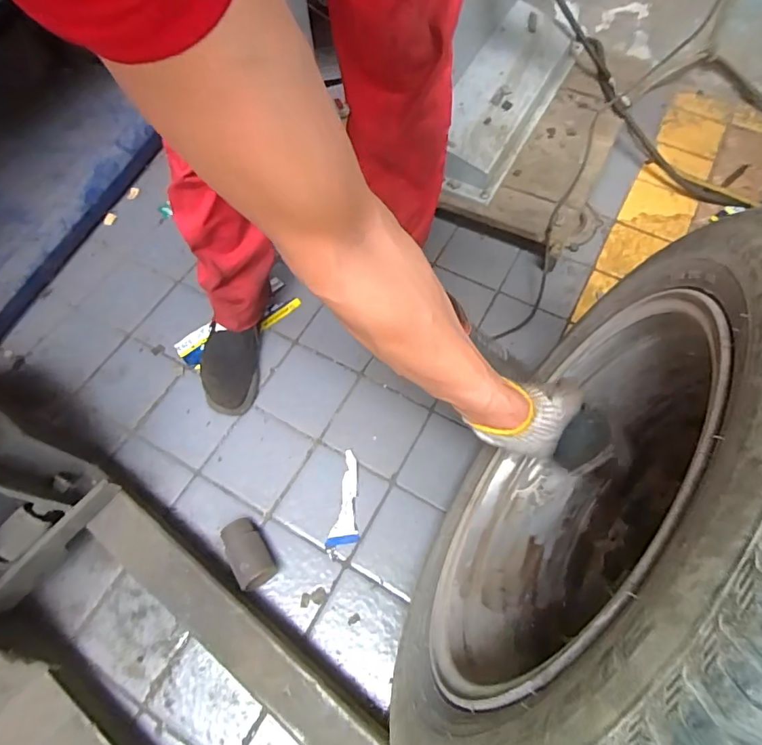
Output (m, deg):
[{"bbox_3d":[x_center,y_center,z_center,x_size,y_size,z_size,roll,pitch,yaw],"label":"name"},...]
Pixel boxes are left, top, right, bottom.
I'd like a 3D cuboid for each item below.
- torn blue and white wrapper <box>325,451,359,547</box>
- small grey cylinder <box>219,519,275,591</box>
[{"bbox_3d":[-0.060,0.213,0.807,0.048,0.004,0.159,2,63,3],"label":"torn blue and white wrapper"},{"bbox_3d":[-0.210,0.282,0.740,0.055,0.056,0.103,-27,65,-12],"label":"small grey cylinder"}]

